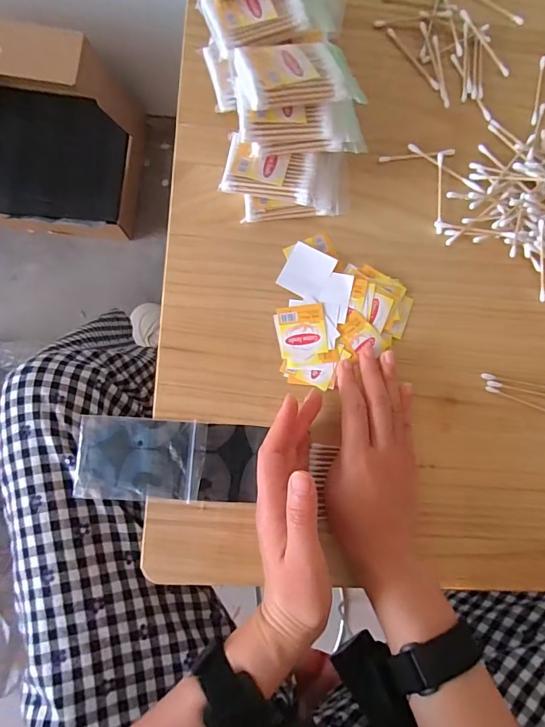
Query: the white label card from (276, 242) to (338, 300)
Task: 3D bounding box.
[{"bbox_3d":[0.030,-0.079,0.362,0.038,0.004,0.042,29,83,0],"label":"white label card"}]

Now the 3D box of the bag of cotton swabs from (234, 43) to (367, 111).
[{"bbox_3d":[0.020,-0.215,0.310,0.087,0.016,0.050,-14,85,-6],"label":"bag of cotton swabs"}]

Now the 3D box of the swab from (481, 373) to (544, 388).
[{"bbox_3d":[0.218,0.017,0.371,0.070,0.006,0.006,10,83,-2],"label":"swab"}]

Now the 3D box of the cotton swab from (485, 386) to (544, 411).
[{"bbox_3d":[0.216,0.033,0.361,0.070,0.004,0.006,20,83,-1],"label":"cotton swab"}]

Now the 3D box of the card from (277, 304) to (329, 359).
[{"bbox_3d":[0.026,-0.028,0.357,0.040,0.004,0.043,-7,84,-4],"label":"card"}]

